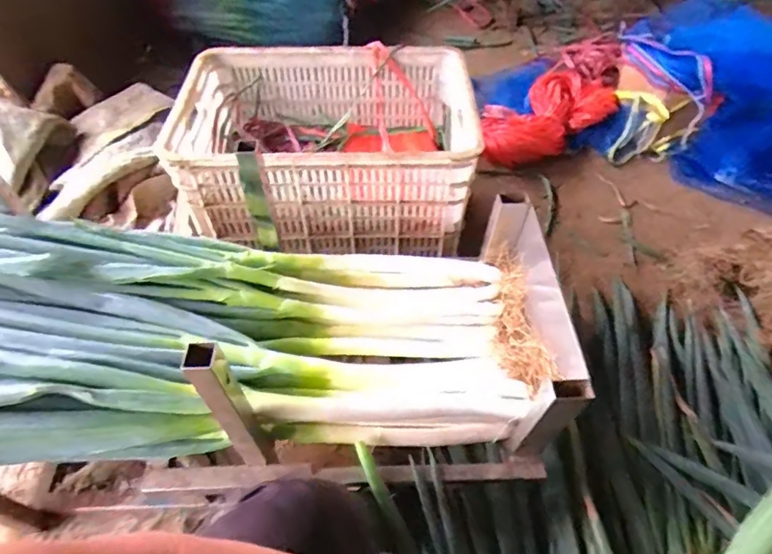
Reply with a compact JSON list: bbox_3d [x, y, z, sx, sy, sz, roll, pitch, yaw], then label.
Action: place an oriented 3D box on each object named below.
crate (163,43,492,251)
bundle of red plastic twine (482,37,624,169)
[{"bbox_3d":[-0.106,-0.250,0.957,0.518,0.217,0.357,3,52,2],"label":"crate"},{"bbox_3d":[0.483,-0.485,1.321,0.251,0.076,0.636,37,60,25],"label":"bundle of red plastic twine"}]

